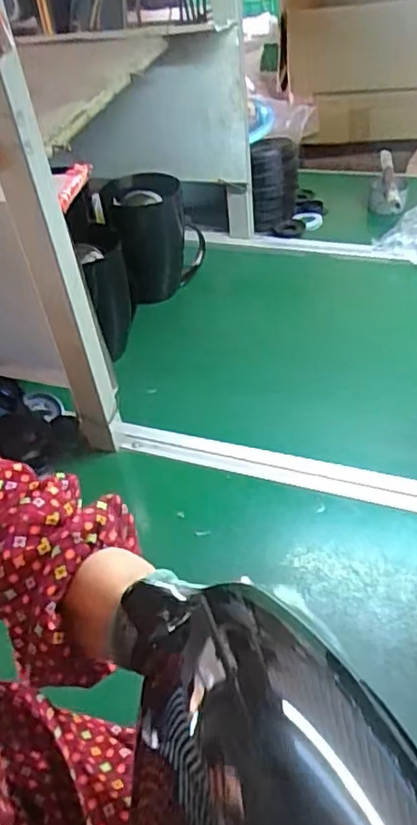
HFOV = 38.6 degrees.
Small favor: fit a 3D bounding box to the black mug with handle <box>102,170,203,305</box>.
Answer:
[{"bbox_3d":[-0.088,-0.294,1.011,0.150,0.185,0.099,-5,43,3],"label":"black mug with handle"}]

